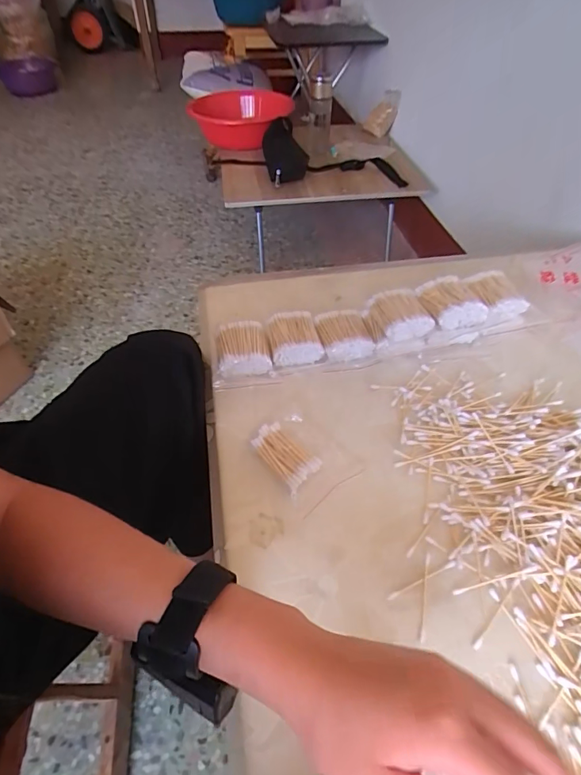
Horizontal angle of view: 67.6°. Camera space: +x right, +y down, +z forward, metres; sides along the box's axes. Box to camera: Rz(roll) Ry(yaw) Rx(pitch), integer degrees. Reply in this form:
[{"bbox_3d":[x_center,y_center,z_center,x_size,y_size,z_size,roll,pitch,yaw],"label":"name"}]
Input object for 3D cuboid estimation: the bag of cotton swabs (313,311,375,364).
[{"bbox_3d":[0.067,-0.067,0.537,0.063,0.033,0.072,-7,48,-6],"label":"bag of cotton swabs"}]

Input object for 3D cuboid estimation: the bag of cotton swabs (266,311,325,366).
[{"bbox_3d":[0.004,-0.061,0.530,0.060,0.027,0.075,-8,49,-7],"label":"bag of cotton swabs"}]

